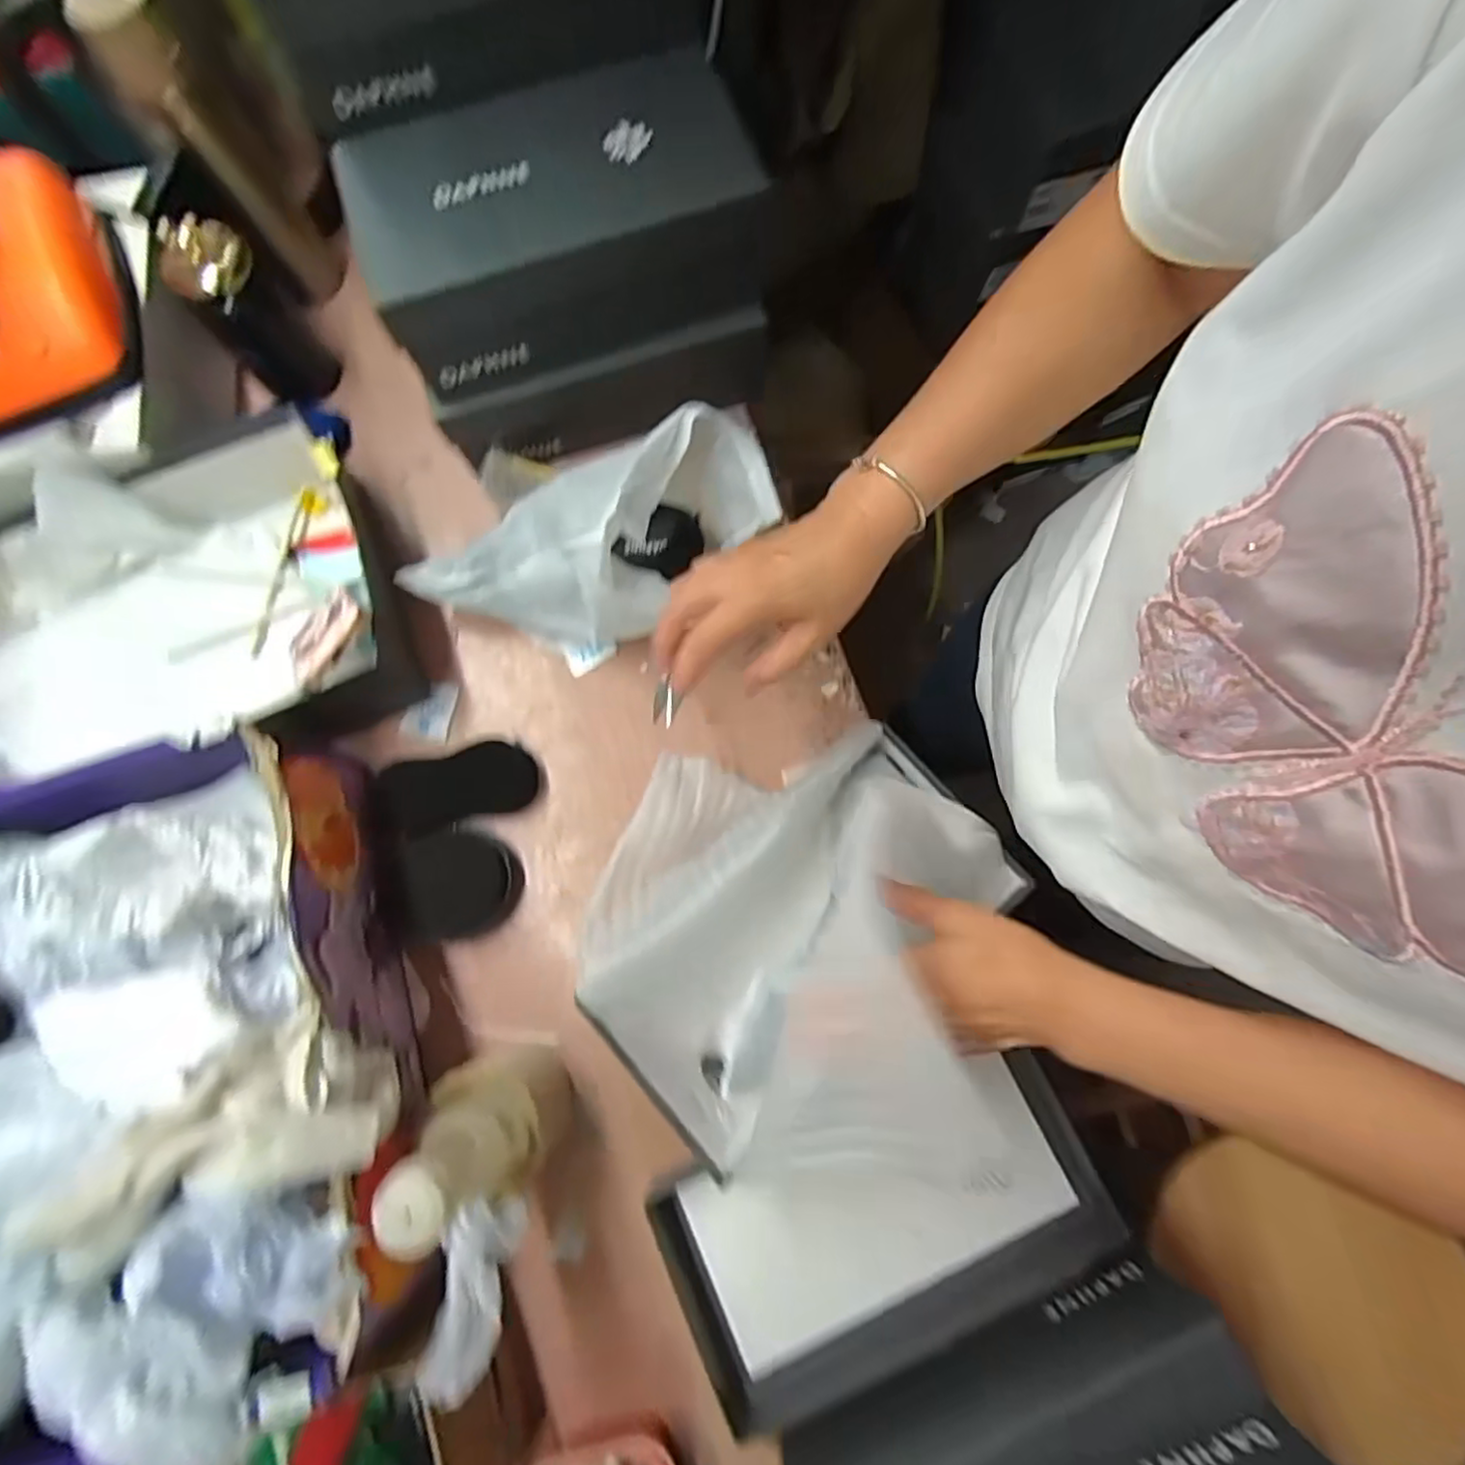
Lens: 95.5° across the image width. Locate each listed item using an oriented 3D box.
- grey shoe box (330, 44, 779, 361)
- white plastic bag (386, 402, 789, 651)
[{"bbox_3d":[-0.134,-0.405,0.519,0.290,0.098,0.171,-16,77,-2],"label":"grey shoe box"},{"bbox_3d":[-0.112,-0.135,0.538,0.307,0.114,0.125,-19,76,16],"label":"white plastic bag"}]

